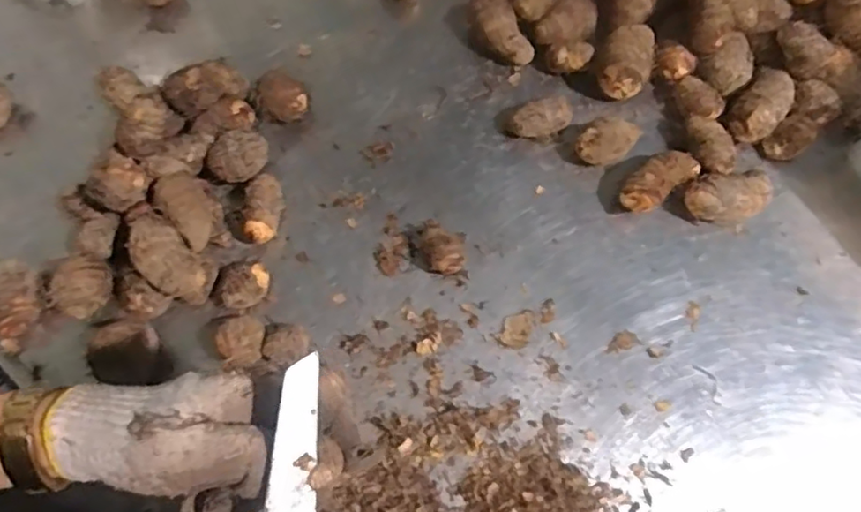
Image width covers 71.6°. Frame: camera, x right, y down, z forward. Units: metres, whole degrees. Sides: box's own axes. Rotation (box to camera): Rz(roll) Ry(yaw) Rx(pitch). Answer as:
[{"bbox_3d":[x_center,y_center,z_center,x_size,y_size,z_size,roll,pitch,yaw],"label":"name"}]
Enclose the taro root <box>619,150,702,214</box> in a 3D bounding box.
[{"bbox_3d":[0.221,-0.071,0.588,0.080,0.043,0.038,-34,74,-12],"label":"taro root"}]

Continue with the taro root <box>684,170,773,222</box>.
[{"bbox_3d":[0.289,-0.055,0.580,0.081,0.042,0.044,-9,71,-4],"label":"taro root"}]

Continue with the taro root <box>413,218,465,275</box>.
[{"bbox_3d":[0.007,-0.007,0.565,0.046,0.036,0.049,0,70,0],"label":"taro root"}]

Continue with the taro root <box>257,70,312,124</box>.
[{"bbox_3d":[-0.155,-0.170,0.627,0.050,0.052,0.050,0,70,0],"label":"taro root"}]

